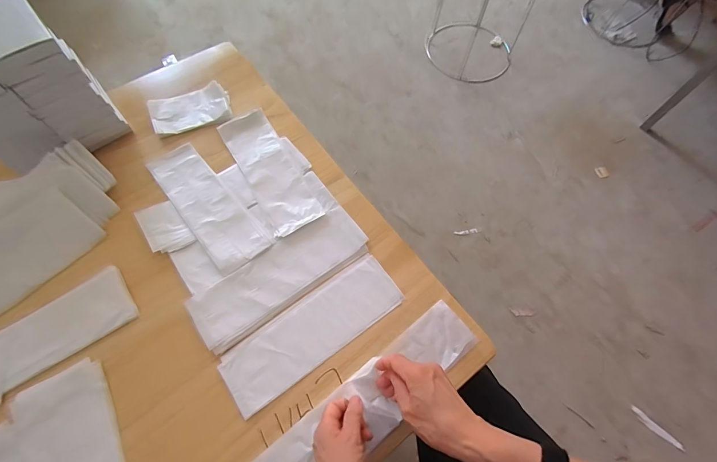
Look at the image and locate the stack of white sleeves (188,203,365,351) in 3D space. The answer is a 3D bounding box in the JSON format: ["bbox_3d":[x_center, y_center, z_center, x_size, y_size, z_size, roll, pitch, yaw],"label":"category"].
[{"bbox_3d":[-0.109,0.062,0.512,0.262,0.016,0.090,-35,73,-15],"label":"stack of white sleeves"}]

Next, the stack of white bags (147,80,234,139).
[{"bbox_3d":[-0.297,-0.215,0.619,0.132,0.014,0.078,-21,69,-10],"label":"stack of white bags"}]

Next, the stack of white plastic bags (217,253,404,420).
[{"bbox_3d":[-0.059,0.132,0.474,0.251,0.005,0.083,-34,72,-15],"label":"stack of white plastic bags"}]

